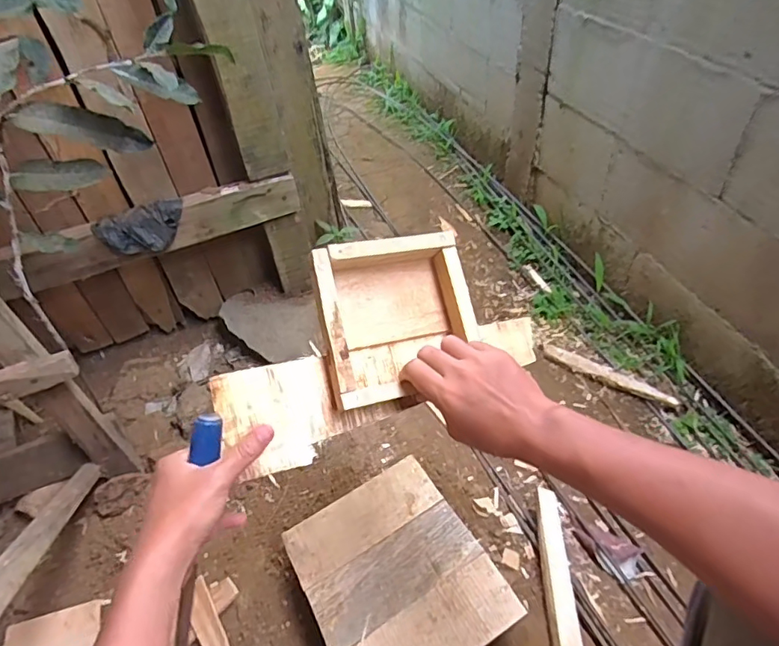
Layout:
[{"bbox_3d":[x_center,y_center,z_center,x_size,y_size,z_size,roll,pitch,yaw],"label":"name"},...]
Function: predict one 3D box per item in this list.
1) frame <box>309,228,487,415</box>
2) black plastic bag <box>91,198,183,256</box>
[{"bbox_3d":[0.005,-0.007,0.525,0.156,0.046,0.156,-13,85,-20],"label":"frame"},{"bbox_3d":[-0.505,-0.191,1.081,0.172,0.077,0.064,-18,47,-11],"label":"black plastic bag"}]

